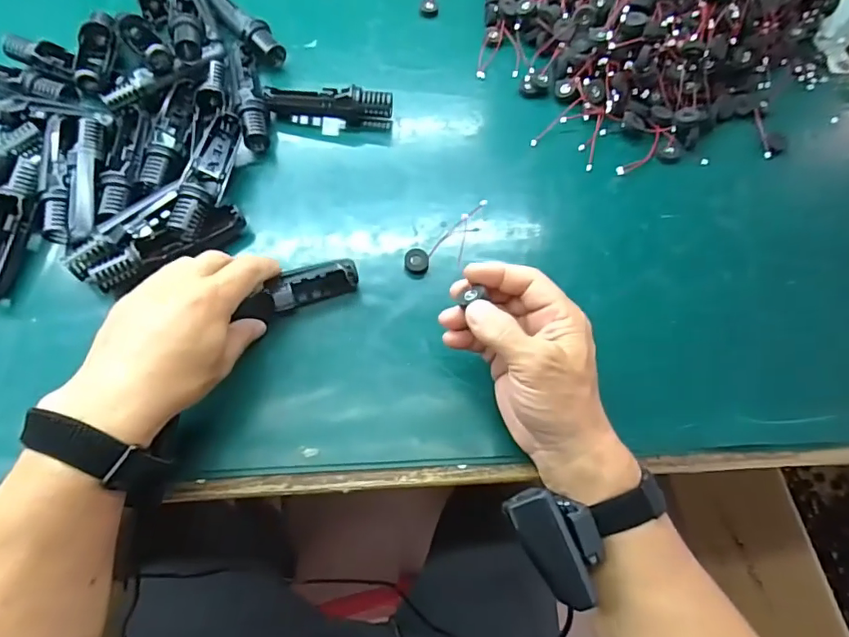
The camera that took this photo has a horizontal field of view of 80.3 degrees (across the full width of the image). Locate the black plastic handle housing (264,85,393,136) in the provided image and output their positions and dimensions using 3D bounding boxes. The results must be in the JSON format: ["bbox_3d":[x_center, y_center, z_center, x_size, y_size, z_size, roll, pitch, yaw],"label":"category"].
[{"bbox_3d":[-0.089,-0.200,0.476,0.115,0.035,0.025,8,67,1],"label":"black plastic handle housing"}]

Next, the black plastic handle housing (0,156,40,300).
[{"bbox_3d":[-0.339,-0.076,0.410,0.031,0.028,0.121,7,67,1],"label":"black plastic handle housing"}]

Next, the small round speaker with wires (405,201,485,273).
[{"bbox_3d":[0.020,-0.070,0.431,0.085,0.022,0.021,-34,72,-15],"label":"small round speaker with wires"}]

